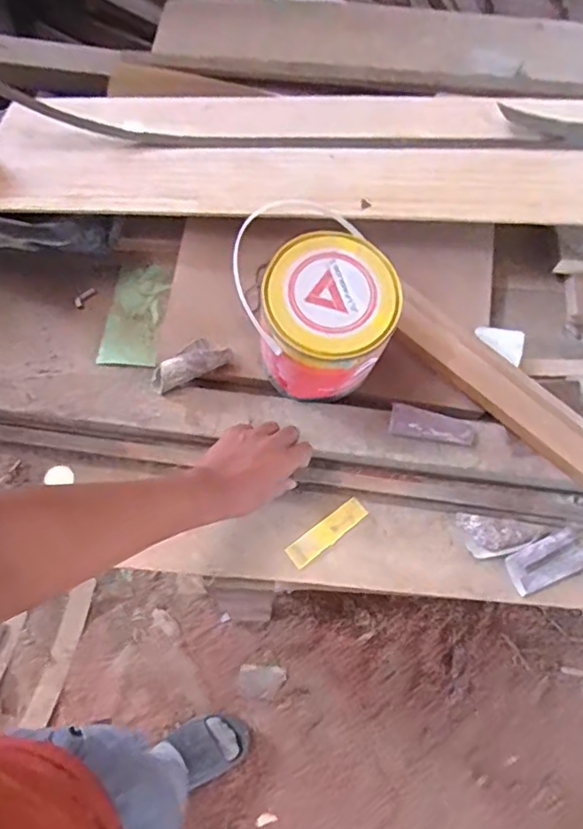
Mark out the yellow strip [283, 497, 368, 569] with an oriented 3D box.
[{"bbox_3d":[0.044,0.146,0.726,0.109,0.004,0.031,-35,78,-15],"label":"yellow strip"}]

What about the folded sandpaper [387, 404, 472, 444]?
[{"bbox_3d":[0.175,0.013,0.727,0.104,0.012,0.036,8,75,0],"label":"folded sandpaper"}]

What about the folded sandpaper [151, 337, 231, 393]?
[{"bbox_3d":[-0.129,-0.065,0.750,0.104,0.029,0.040,-27,70,-14],"label":"folded sandpaper"}]

